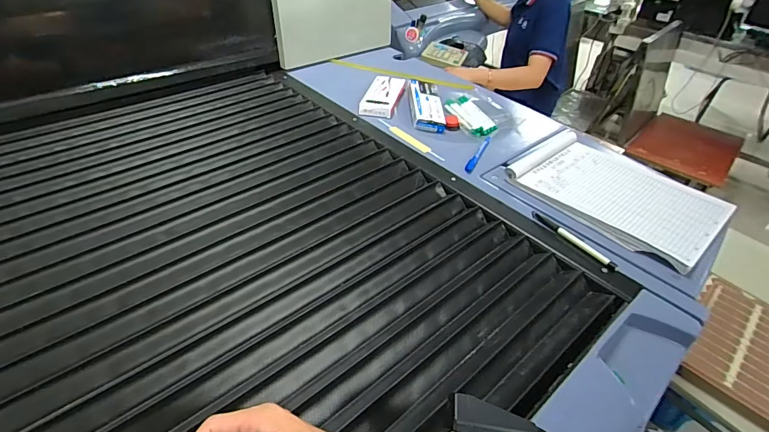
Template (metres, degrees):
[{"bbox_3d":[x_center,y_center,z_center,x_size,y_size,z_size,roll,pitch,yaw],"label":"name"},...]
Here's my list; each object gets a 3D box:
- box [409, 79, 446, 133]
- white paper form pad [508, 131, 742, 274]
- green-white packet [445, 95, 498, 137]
[{"bbox_3d":[0.098,-0.257,0.972,0.074,0.023,0.170,0,54,-7],"label":"box"},{"bbox_3d":[0.407,-0.050,0.727,0.250,0.036,0.305,-25,46,-32],"label":"white paper form pad"},{"bbox_3d":[0.199,-0.227,0.962,0.075,0.020,0.164,-10,43,-18],"label":"green-white packet"}]

